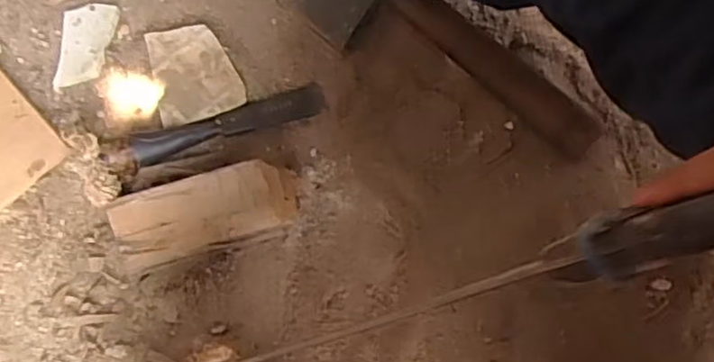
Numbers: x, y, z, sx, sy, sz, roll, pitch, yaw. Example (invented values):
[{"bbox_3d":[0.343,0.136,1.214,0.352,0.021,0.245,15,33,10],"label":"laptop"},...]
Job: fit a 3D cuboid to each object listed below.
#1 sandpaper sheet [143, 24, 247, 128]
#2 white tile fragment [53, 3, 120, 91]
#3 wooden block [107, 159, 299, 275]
[{"bbox_3d":[-0.134,-0.092,0.560,0.069,0.006,0.082,-13,75,-5],"label":"sandpaper sheet"},{"bbox_3d":[-0.225,-0.114,0.560,0.041,0.008,0.072,4,74,-1],"label":"white tile fragment"},{"bbox_3d":[-0.115,0.023,0.524,0.139,0.033,0.060,-15,101,-3],"label":"wooden block"}]

